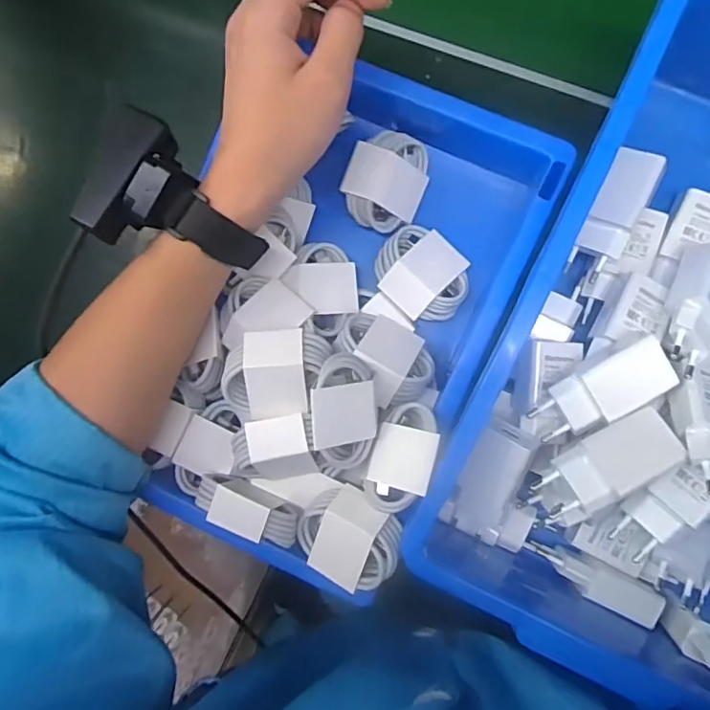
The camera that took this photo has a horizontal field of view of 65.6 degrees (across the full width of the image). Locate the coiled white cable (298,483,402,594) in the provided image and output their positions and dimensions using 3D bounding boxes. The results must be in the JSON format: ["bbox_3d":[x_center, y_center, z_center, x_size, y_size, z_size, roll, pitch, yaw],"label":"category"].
[{"bbox_3d":[-0.004,0.111,0.333,0.060,0.023,0.054,33,92,7],"label":"coiled white cable"}]

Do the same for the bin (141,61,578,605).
[{"bbox_3d":[0.004,-0.015,0.355,0.155,0.080,0.315,23,90,8],"label":"bin"}]

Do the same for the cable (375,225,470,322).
[{"bbox_3d":[0.046,-0.056,0.374,0.053,0.017,0.065,-45,83,3],"label":"cable"}]

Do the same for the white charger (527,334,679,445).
[{"bbox_3d":[0.146,0.020,0.328,0.083,0.023,0.036,-30,84,5],"label":"white charger"}]

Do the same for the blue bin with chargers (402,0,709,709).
[{"bbox_3d":[0.212,0.004,0.328,0.239,0.097,0.374,26,91,8],"label":"blue bin with chargers"}]

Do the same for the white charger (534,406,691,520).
[{"bbox_3d":[0.148,0.062,0.317,0.067,0.025,0.036,-27,66,0],"label":"white charger"}]

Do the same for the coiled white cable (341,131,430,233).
[{"bbox_3d":[0.021,-0.117,0.373,0.049,0.021,0.063,21,90,8],"label":"coiled white cable"}]

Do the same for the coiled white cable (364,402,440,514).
[{"bbox_3d":[0.028,0.061,0.324,0.039,0.015,0.063,15,80,30],"label":"coiled white cable"}]

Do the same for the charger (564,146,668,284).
[{"bbox_3d":[0.161,-0.087,0.345,0.029,0.022,0.079,25,109,8],"label":"charger"}]

